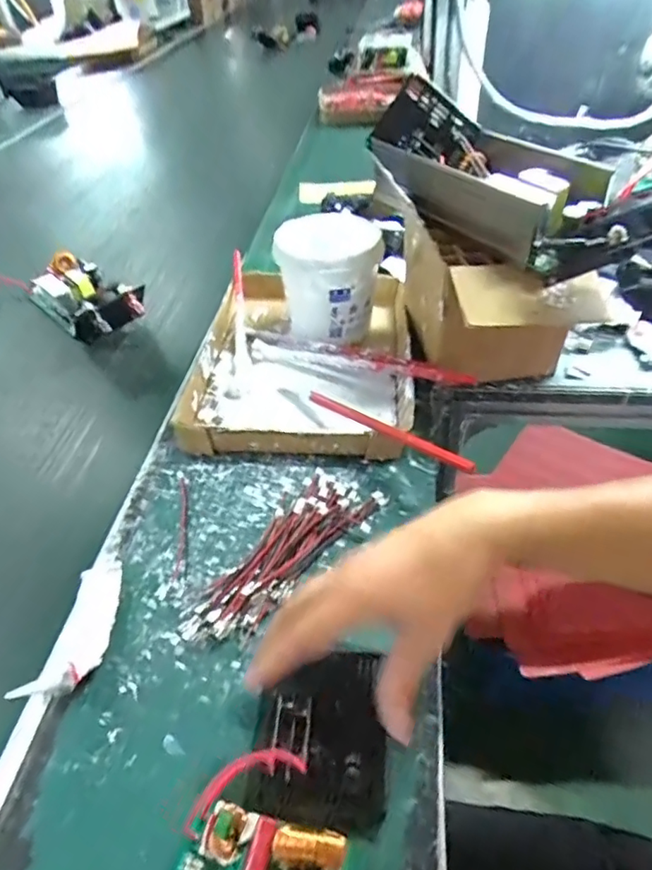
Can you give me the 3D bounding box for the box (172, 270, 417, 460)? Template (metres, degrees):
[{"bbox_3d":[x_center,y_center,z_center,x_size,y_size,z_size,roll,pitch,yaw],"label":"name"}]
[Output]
[{"bbox_3d":[-0.022,-0.104,0.647,0.242,0.037,0.332,1,45,7],"label":"box"}]

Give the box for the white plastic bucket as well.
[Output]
[{"bbox_3d":[0.006,-0.188,0.659,0.121,0.119,0.109,-2,45,3],"label":"white plastic bucket"}]

